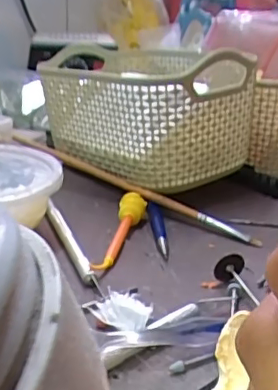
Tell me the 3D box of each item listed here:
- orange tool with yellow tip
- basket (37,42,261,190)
[{"bbox_3d":[-0.011,0.021,0.333,0.015,0.016,0.087,7,22,11],"label":"orange tool with yellow tip"},{"bbox_3d":[0.001,-0.062,0.428,0.094,0.101,0.144,-16,28,-40],"label":"basket"}]

